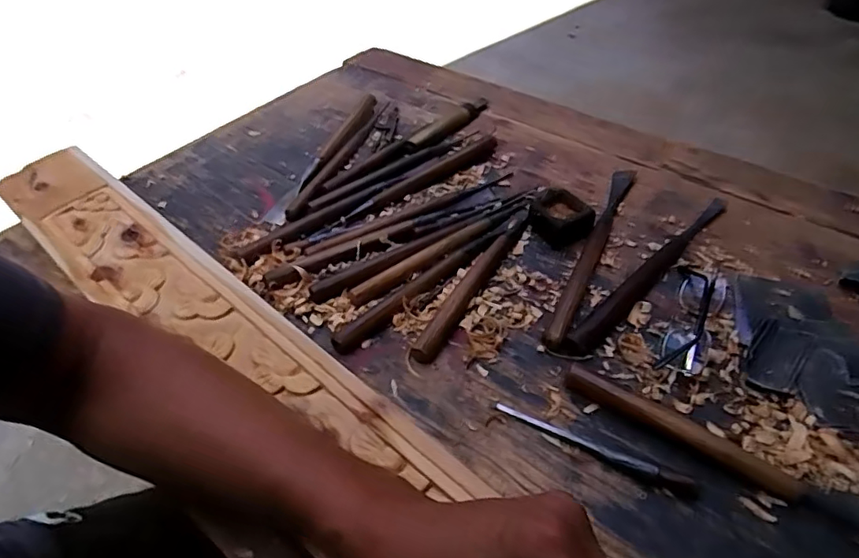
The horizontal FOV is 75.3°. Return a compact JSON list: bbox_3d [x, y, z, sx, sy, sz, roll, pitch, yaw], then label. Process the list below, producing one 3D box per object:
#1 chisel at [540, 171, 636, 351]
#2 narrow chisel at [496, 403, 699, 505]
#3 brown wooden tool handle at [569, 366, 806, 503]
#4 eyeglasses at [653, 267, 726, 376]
[{"bbox_3d":[0.156,-0.034,0.522,0.020,0.018,0.266,17,48,20],"label":"chisel"},{"bbox_3d":[0.110,0.115,0.379,0.138,0.008,0.012,19,49,23],"label":"narrow chisel"},{"bbox_3d":[0.169,0.104,0.382,0.157,0.017,0.017,25,51,27],"label":"brown wooden tool handle"},{"bbox_3d":[0.219,0.027,0.458,0.037,0.017,0.131,17,48,21],"label":"eyeglasses"}]

